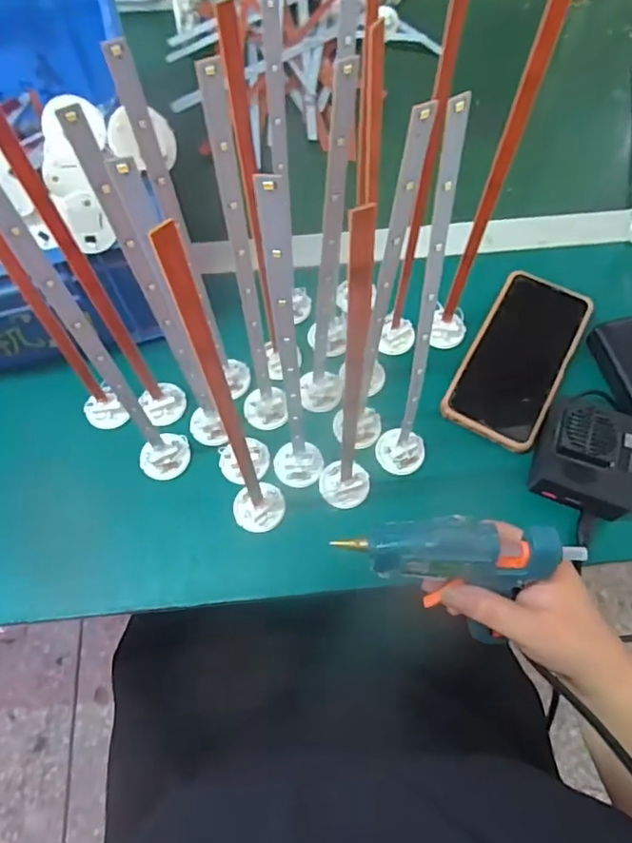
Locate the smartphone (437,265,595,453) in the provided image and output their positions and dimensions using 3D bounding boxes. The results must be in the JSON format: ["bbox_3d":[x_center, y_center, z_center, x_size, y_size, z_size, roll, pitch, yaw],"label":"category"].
[{"bbox_3d":[0.176,-0.056,0.488,0.080,0.013,0.162,27,68,14],"label":"smartphone"}]

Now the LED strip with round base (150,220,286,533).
[{"bbox_3d":[-0.048,0.012,0.307,0.034,0.287,0.039,-26,67,-11],"label":"LED strip with round base"}]

